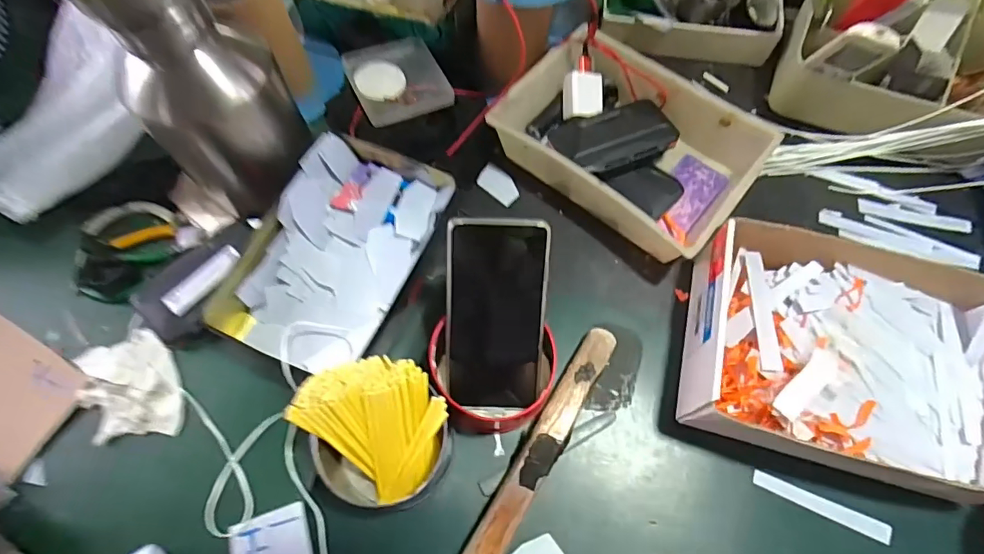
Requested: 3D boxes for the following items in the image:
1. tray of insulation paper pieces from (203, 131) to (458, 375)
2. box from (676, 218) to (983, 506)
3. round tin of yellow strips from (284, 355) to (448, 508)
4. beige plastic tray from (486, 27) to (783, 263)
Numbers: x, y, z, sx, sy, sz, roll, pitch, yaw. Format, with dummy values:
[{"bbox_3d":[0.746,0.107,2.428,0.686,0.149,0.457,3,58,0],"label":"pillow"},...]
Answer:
[{"bbox_3d":[-0.137,-0.026,0.453,0.141,0.047,0.225,24,70,10],"label":"tray of insulation paper pieces"},{"bbox_3d":[0.299,0.061,0.415,0.245,0.073,0.196,14,71,7],"label":"box"},{"bbox_3d":[-0.088,0.121,0.378,0.109,0.086,0.098,-16,68,-5],"label":"round tin of yellow strips"},{"bbox_3d":[0.143,-0.143,0.513,0.247,0.057,0.172,40,74,15],"label":"beige plastic tray"}]

